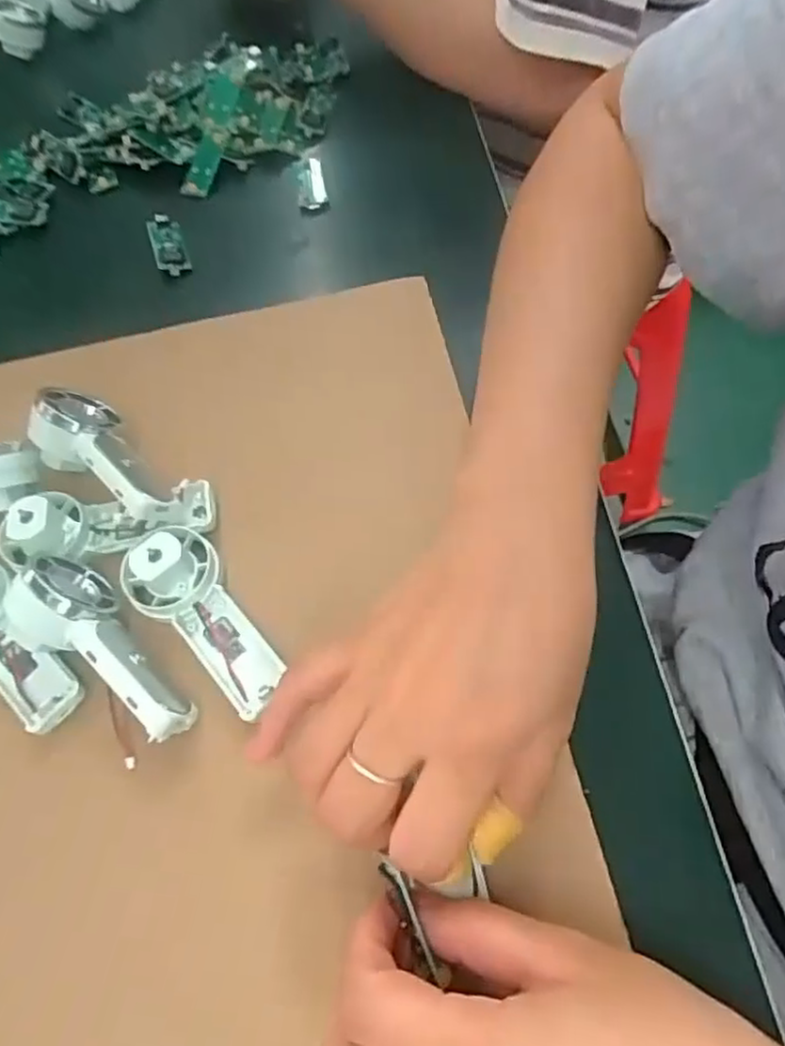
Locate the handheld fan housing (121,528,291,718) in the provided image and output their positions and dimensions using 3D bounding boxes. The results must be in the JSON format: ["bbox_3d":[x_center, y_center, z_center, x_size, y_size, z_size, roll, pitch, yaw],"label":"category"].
[{"bbox_3d":[-0.078,0.037,0.280,0.038,0.023,0.090,-37,77,-16],"label":"handheld fan housing"}]

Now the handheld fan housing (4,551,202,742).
[{"bbox_3d":[-0.115,0.049,0.269,0.092,0.030,0.037,34,71,23],"label":"handheld fan housing"}]

